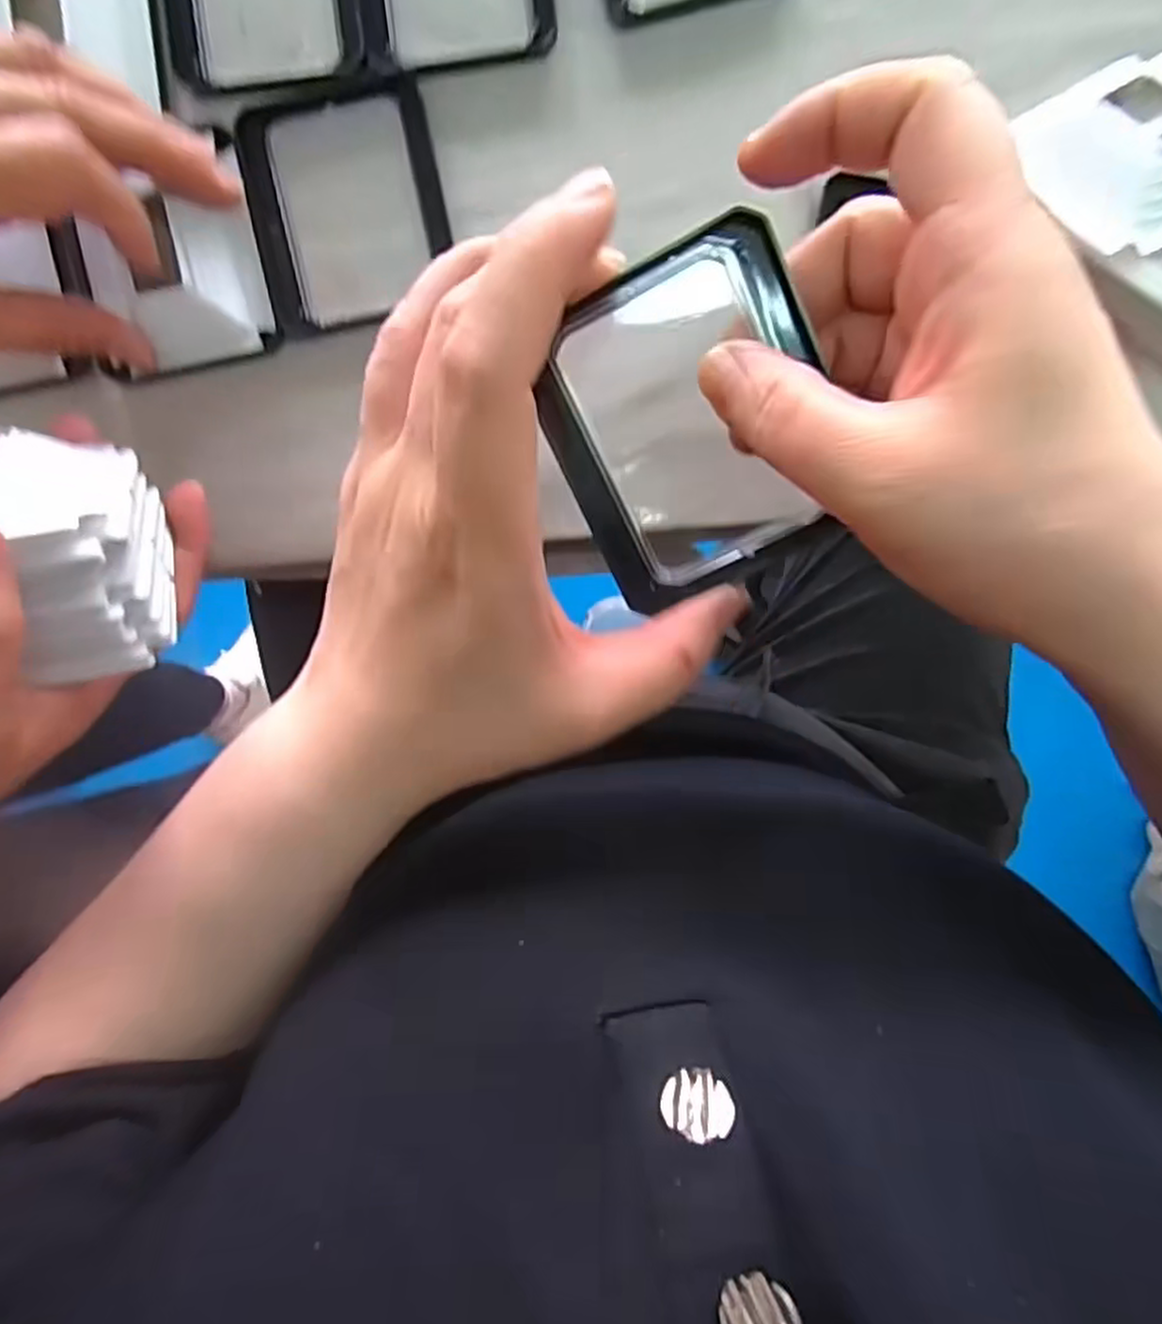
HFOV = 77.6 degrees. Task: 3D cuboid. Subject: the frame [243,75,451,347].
[{"bbox_3d":[-0.084,-0.165,0.262,0.067,0.004,0.081,-10,93,2],"label":"frame"}]

